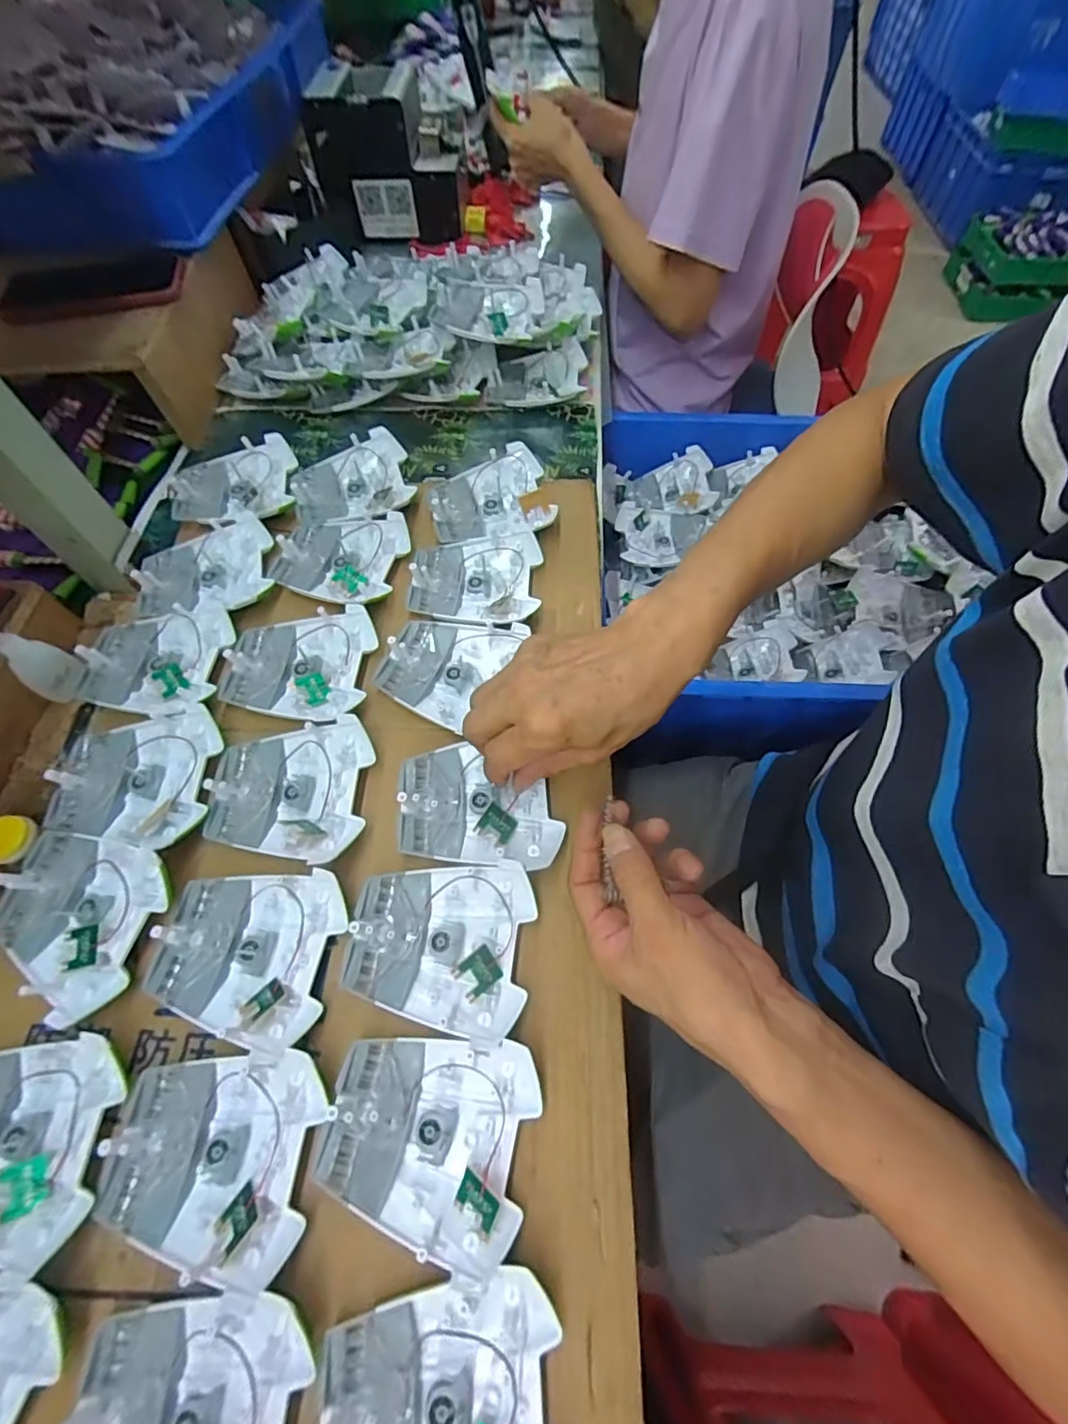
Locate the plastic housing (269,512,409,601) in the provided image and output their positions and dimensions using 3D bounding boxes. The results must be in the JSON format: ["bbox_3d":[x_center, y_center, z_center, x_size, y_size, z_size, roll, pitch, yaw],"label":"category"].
[{"bbox_3d":[-0.169,-0.136,0.483,0.108,0.021,0.093,14,63,7],"label":"plastic housing"}]

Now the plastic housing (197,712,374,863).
[{"bbox_3d":[-0.169,0.052,0.383,0.106,0.019,0.094,0,62,0],"label":"plastic housing"}]

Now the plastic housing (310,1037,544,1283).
[{"bbox_3d":[-0.056,0.223,0.297,0.106,0.021,0.093,10,63,6],"label":"plastic housing"}]

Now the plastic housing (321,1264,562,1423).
[{"bbox_3d":[-0.042,0.318,0.252,0.106,0.026,0.095,-2,62,-1],"label":"plastic housing"}]

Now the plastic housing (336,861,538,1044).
[{"bbox_3d":[-0.058,0.138,0.340,0.107,0.016,0.093,7,62,4],"label":"plastic housing"}]

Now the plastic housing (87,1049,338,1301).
[{"bbox_3d":[-0.171,0.231,0.294,0.109,0.019,0.092,5,62,3],"label":"plastic housing"}]

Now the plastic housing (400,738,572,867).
[{"bbox_3d":[-0.037,0.063,0.380,0.111,0.017,0.078,9,64,2],"label":"plastic housing"}]

